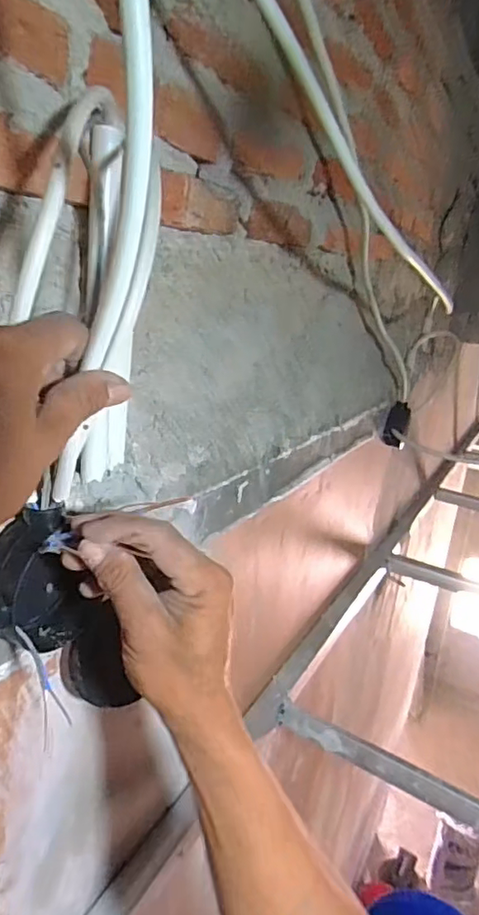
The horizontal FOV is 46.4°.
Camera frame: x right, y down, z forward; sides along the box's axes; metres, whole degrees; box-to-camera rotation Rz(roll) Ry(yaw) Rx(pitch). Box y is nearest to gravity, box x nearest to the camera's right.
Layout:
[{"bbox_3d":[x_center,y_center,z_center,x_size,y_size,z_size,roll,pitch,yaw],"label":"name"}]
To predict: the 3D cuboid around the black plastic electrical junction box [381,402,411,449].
[{"bbox_3d":[0.317,-0.064,1.127,0.046,0.089,0.040,13,19,16],"label":"black plastic electrical junction box"}]

